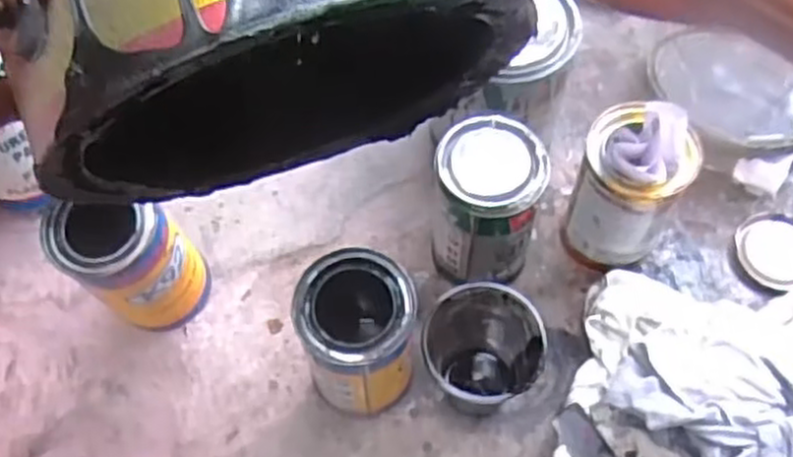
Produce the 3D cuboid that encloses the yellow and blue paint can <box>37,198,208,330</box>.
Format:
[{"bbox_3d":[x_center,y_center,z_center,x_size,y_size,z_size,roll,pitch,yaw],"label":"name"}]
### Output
[{"bbox_3d":[-0.183,0.026,0.558,0.079,0.134,0.070,-24,66,-10],"label":"yellow and blue paint can"}]

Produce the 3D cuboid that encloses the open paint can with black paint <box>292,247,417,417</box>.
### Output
[{"bbox_3d":[-0.025,0.074,0.531,0.071,0.130,0.073,0,64,1],"label":"open paint can with black paint"}]

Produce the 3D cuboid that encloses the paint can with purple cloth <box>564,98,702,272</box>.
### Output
[{"bbox_3d":[0.161,-0.024,0.564,0.068,0.148,0.064,0,64,1],"label":"paint can with purple cloth"}]

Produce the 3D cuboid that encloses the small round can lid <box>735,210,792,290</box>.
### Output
[{"bbox_3d":[0.301,0.015,0.613,0.064,0.017,0.064,0,64,1],"label":"small round can lid"}]

